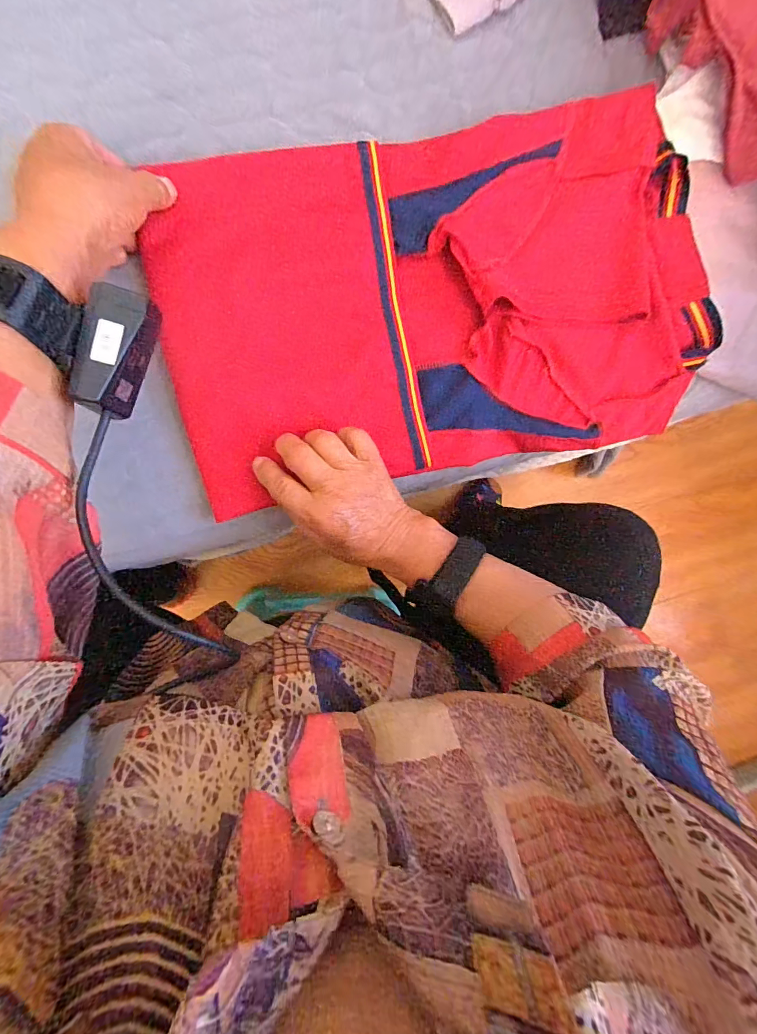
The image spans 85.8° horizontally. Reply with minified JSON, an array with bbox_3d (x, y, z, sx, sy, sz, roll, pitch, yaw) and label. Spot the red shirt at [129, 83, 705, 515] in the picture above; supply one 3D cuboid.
[{"bbox_3d":[0.052,-0.174,0.341,0.437,0.044,0.270,-15,94,-5],"label":"red shirt"}]

